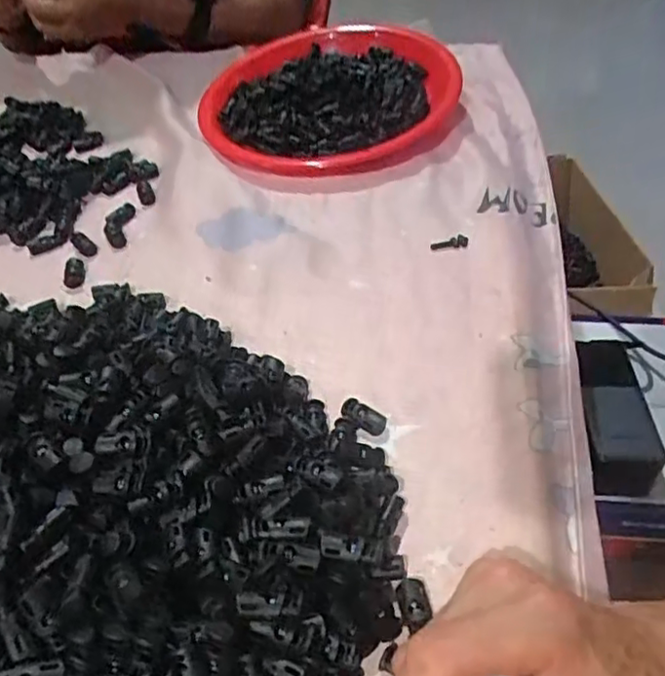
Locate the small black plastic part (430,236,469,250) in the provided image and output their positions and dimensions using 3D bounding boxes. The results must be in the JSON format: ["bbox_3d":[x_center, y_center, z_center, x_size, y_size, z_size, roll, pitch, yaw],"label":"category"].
[{"bbox_3d":[0.093,-0.076,0.509,0.030,0.006,0.010,-6,43,-2],"label":"small black plastic part"}]

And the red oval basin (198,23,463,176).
[{"bbox_3d":[-0.008,-0.273,0.698,0.267,0.057,0.314,7,45,12],"label":"red oval basin"}]

